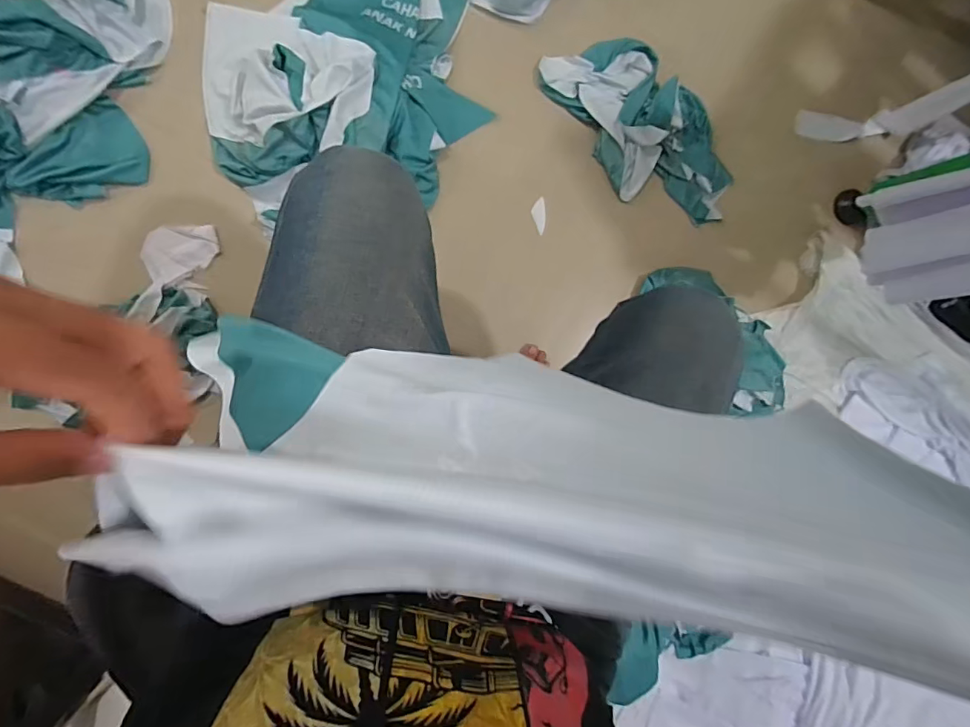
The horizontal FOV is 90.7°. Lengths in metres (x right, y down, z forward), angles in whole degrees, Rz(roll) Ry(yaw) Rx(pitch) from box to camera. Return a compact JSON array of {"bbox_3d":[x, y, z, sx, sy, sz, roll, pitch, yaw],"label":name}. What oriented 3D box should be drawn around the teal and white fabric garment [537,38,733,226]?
[{"bbox_3d":[0.337,-0.479,0.979,0.249,0.036,0.443,-39,98,-5],"label":"teal and white fabric garment"}]

